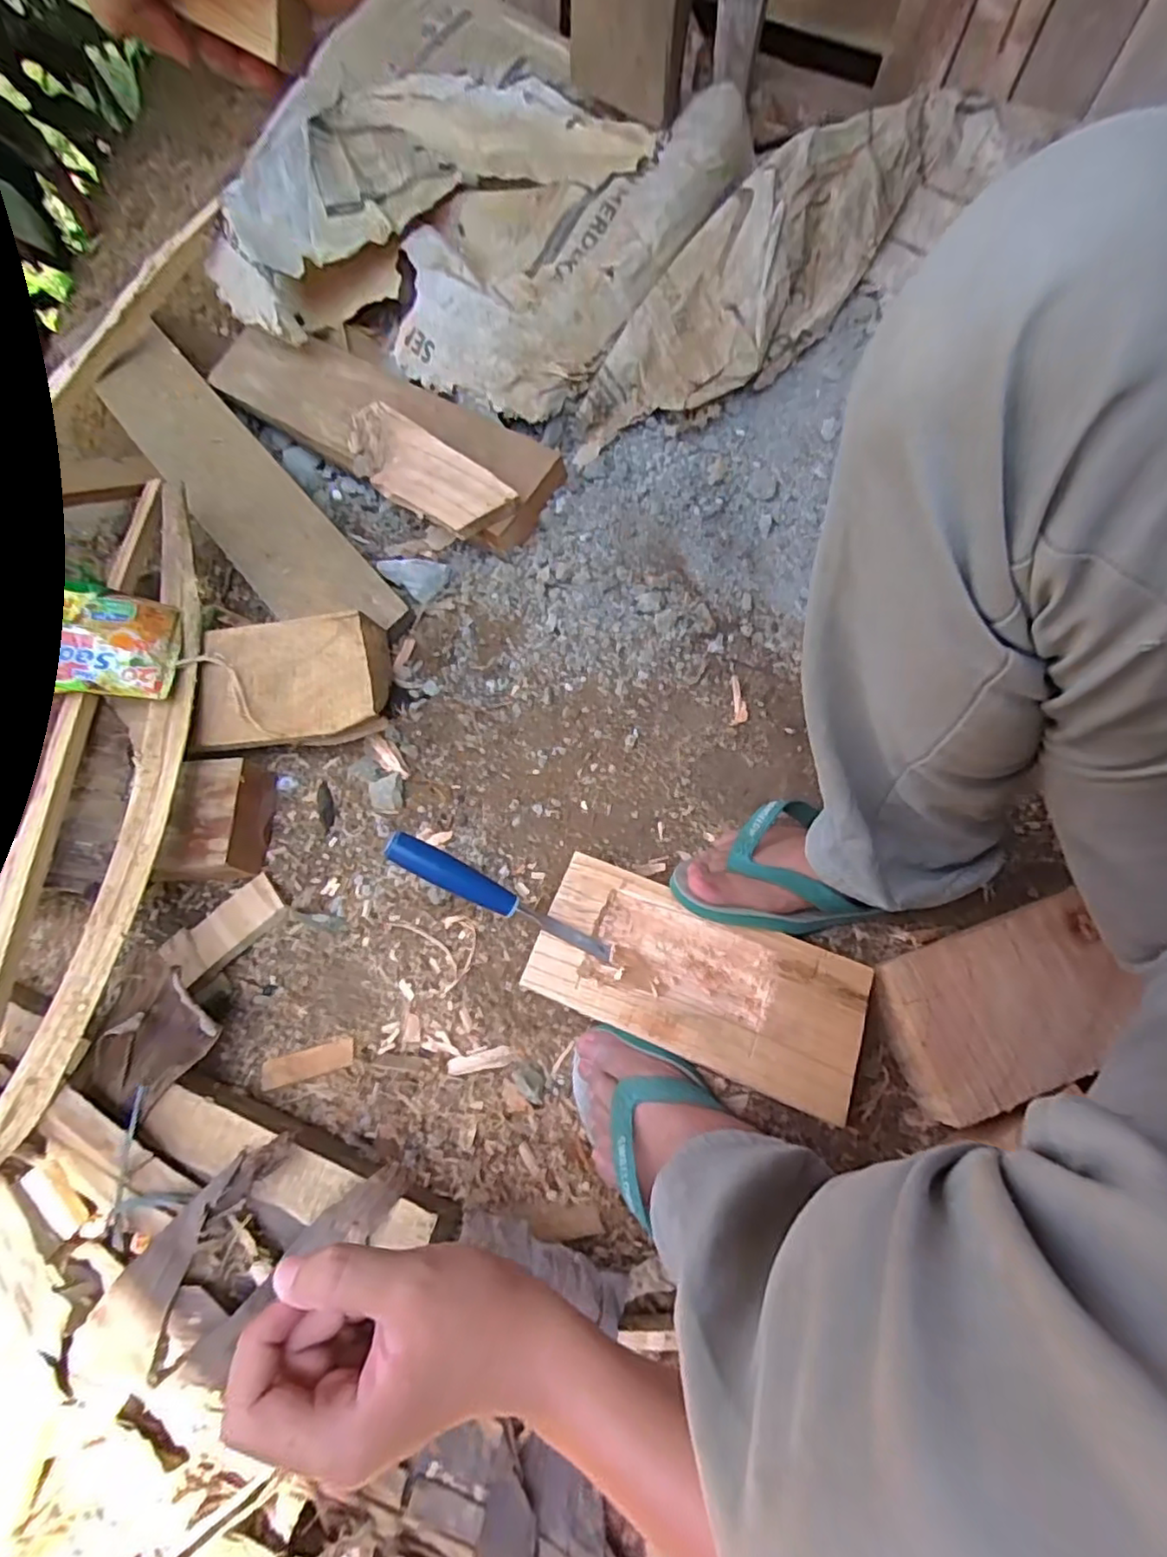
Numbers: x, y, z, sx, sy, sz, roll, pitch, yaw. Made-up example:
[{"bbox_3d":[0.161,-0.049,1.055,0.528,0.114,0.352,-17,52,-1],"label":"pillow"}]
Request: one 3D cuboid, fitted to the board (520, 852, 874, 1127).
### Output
[{"bbox_3d":[0.090,0.159,0.517,0.257,0.026,0.115,21,64,12],"label":"board"}]

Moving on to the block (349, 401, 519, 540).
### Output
[{"bbox_3d":[-0.177,-0.341,0.727,0.222,0.028,0.084,37,86,15],"label":"block"}]

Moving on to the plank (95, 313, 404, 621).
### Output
[{"bbox_3d":[-0.422,-0.353,0.778,0.119,0.016,0.554,-41,76,-2],"label":"plank"}]

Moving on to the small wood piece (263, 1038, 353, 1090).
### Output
[{"bbox_3d":[-0.243,0.251,0.572,0.083,0.005,0.025,-16,63,-1],"label":"small wood piece"}]

